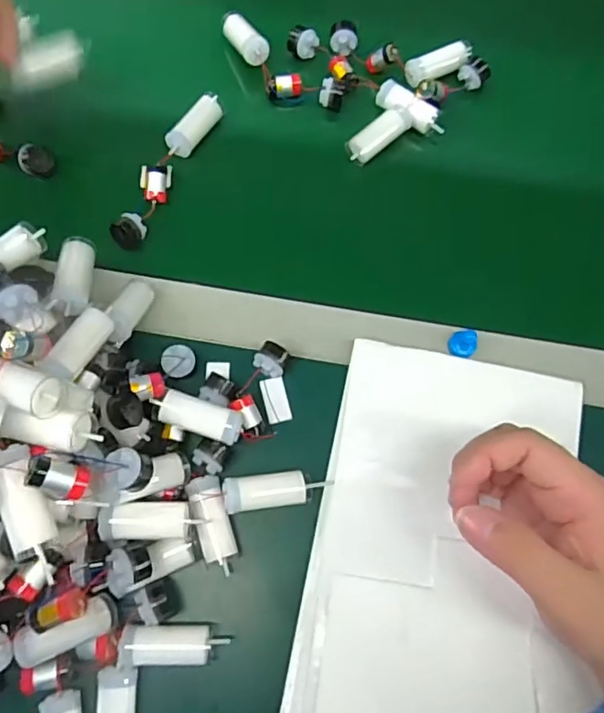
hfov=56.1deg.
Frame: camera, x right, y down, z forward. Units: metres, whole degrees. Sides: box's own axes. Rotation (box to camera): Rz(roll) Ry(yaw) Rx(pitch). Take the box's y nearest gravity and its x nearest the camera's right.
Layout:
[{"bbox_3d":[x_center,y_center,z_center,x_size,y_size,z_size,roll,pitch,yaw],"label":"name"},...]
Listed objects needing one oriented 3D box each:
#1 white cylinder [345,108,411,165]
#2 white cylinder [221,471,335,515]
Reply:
[{"bbox_3d":[0.060,-0.171,0.435,0.054,0.020,0.021,-39,96,-3],"label":"white cylinder"},{"bbox_3d":[-0.013,0.080,0.341,0.068,0.015,0.020,-1,71,-20],"label":"white cylinder"}]

